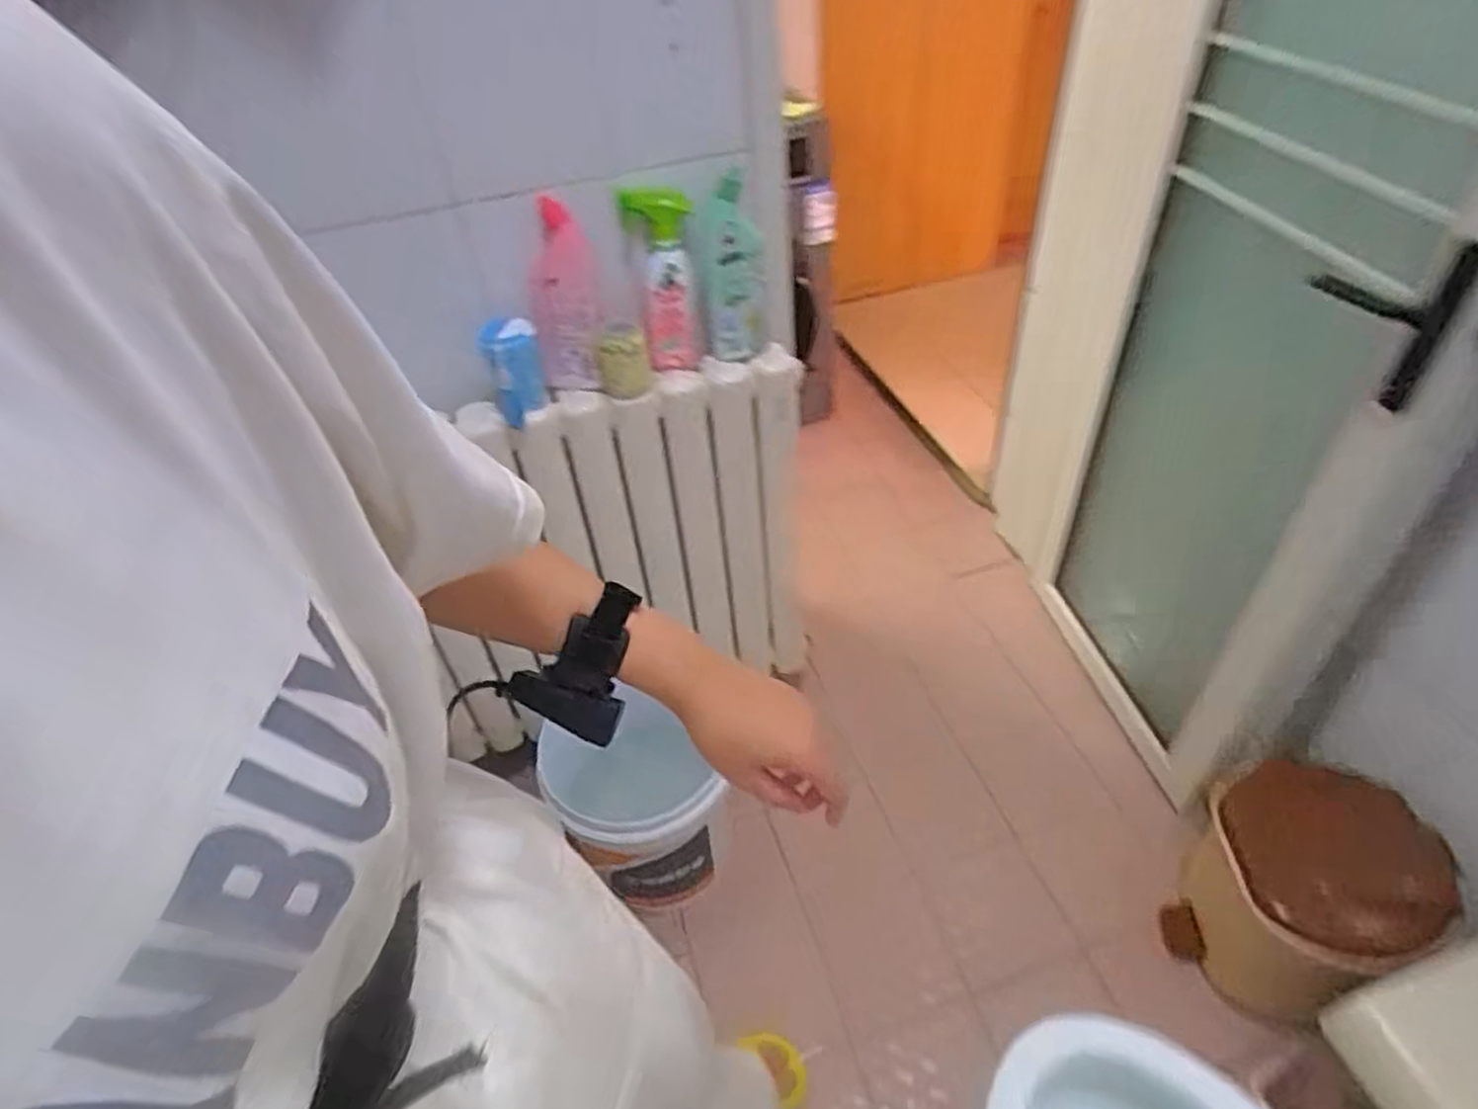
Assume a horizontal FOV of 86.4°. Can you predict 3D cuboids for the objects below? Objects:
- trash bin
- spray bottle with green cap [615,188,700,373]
[{"bbox_3d":[0.784,0.469,1.113,0.247,0.289,0.260,-3,43,3],"label":"trash bin"},{"bbox_3d":[-0.093,-0.360,1.042,0.084,0.227,0.049,-15,43,-10],"label":"spray bottle with green cap"}]

